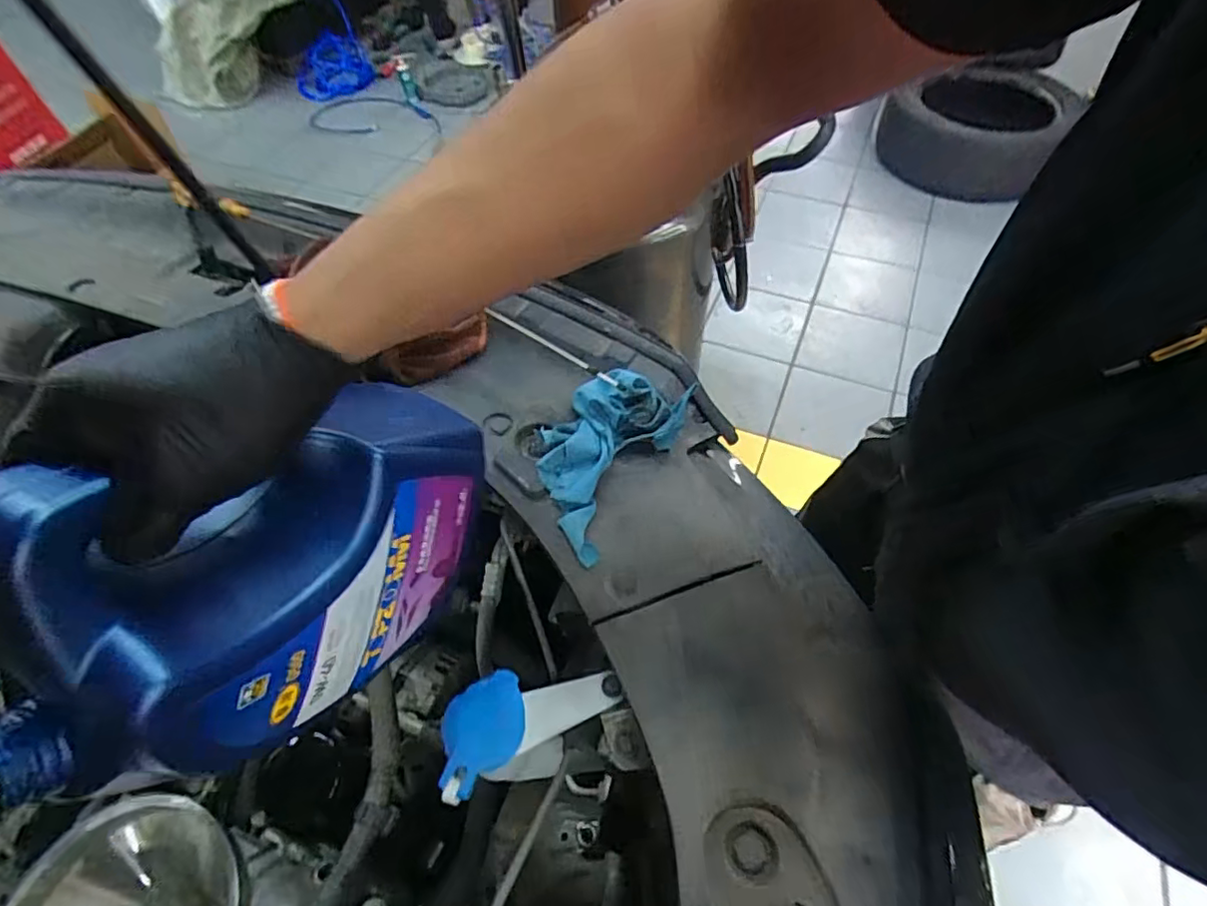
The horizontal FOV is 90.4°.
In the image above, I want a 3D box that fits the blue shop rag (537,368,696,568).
[{"bbox_3d":[-0.006,-0.006,0.509,0.101,0.044,0.182,25,53,17],"label":"blue shop rag"}]

